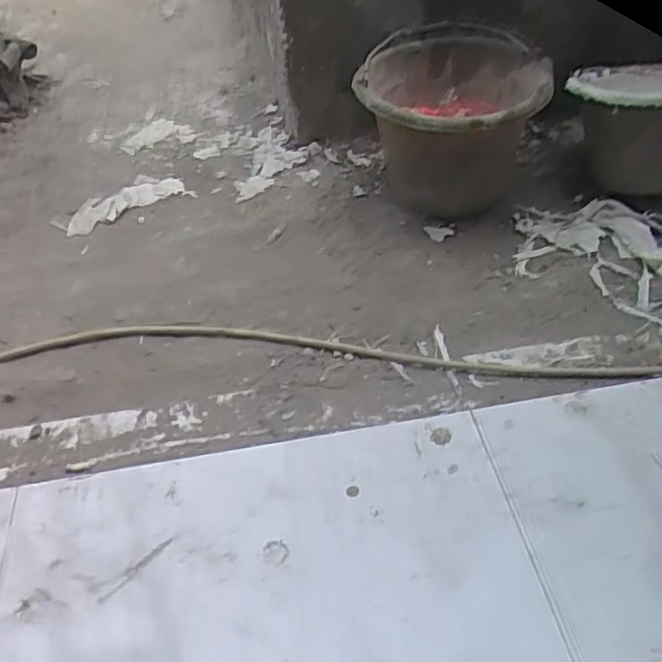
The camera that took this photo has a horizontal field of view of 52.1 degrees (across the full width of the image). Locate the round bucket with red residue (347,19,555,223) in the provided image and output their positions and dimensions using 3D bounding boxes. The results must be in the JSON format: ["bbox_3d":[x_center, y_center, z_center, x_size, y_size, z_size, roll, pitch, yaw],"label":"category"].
[{"bbox_3d":[0.180,-0.310,1.045,0.255,0.210,0.283,0,43,6],"label":"round bucket with red residue"}]

